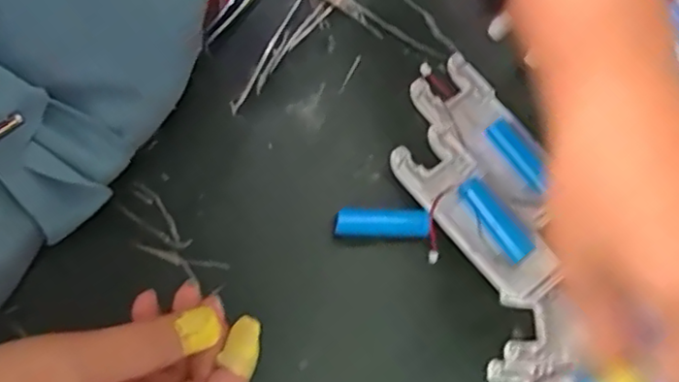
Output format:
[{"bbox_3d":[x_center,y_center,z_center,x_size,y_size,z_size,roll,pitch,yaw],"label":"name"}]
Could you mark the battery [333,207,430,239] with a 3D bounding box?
[{"bbox_3d":[0.022,0.019,0.344,0.050,0.016,0.014,2,71,-4],"label":"battery"}]

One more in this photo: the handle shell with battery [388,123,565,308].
[{"bbox_3d":[0.074,0.012,0.344,0.041,0.018,0.105,-36,78,-14],"label":"handle shell with battery"}]

